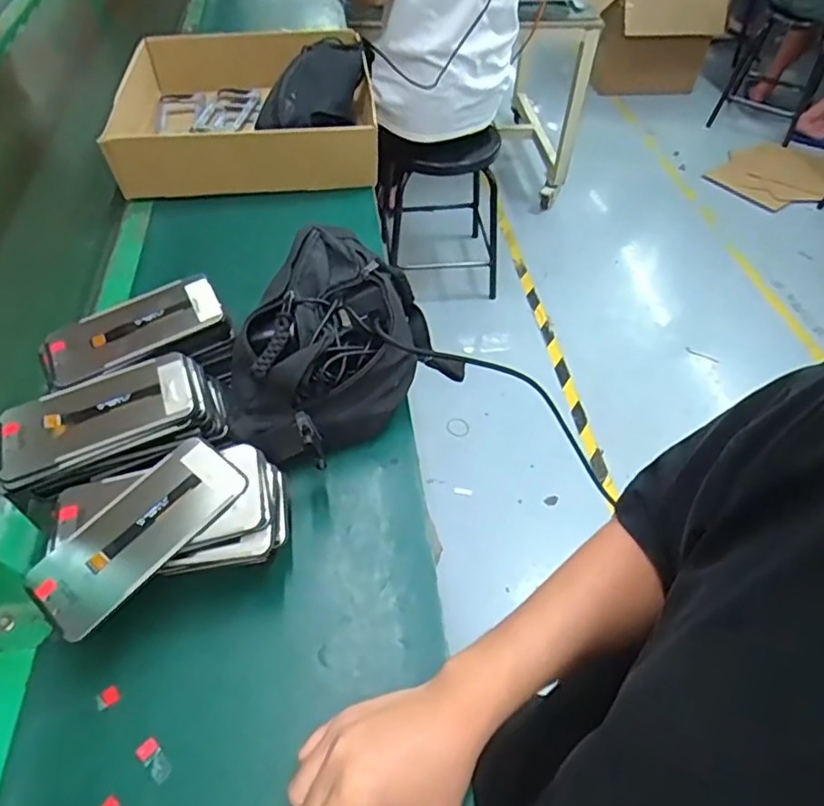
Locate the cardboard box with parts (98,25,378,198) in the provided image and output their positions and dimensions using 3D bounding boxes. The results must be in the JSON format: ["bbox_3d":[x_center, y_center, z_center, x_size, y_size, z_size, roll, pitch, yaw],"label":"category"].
[{"bbox_3d":[-0.252,-0.452,0.893,0.374,0.104,0.341,-2,50,-4],"label":"cardboard box with parts"}]

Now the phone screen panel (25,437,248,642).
[{"bbox_3d":[-0.203,0.094,0.441,0.073,0.007,0.155,34,65,23],"label":"phone screen panel"}]

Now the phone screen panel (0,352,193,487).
[{"bbox_3d":[-0.263,0.011,0.490,0.157,0.009,0.074,-20,59,-7],"label":"phone screen panel"}]

